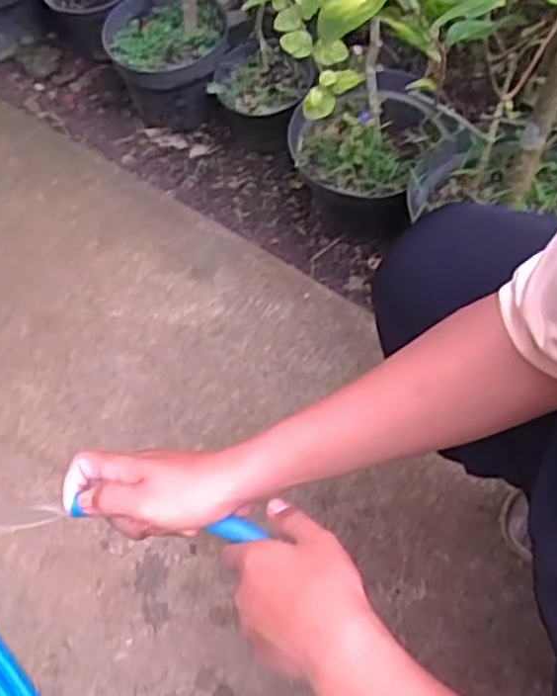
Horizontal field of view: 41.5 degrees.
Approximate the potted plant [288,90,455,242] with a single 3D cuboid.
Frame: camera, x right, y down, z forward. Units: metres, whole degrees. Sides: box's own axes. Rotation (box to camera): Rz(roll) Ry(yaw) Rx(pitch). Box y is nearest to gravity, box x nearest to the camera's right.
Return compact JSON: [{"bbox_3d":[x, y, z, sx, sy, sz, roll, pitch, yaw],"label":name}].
[{"bbox_3d":[0.122,-0.272,1.052,0.202,0.194,0.204,-4,62,0],"label":"potted plant"}]

